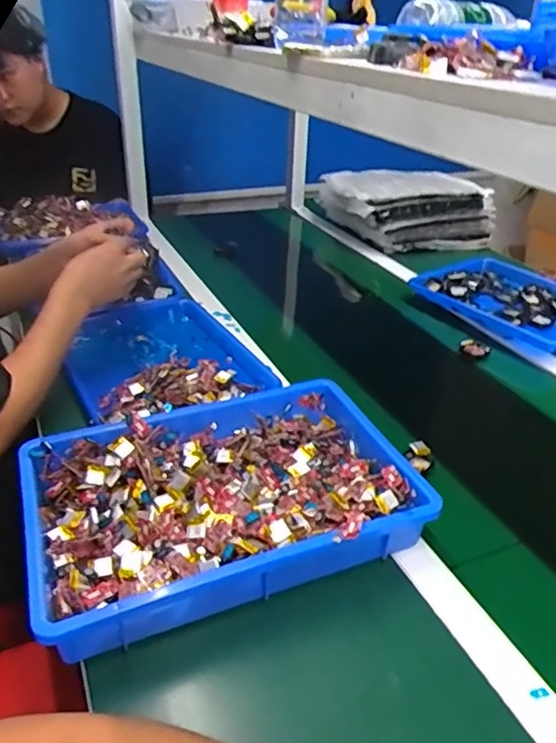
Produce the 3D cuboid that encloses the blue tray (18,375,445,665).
[{"bbox_3d":[-0.052,0.121,0.588,0.375,0.053,0.234,-11,33,-20],"label":"blue tray"}]

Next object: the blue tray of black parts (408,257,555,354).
[{"bbox_3d":[0.440,-0.128,1.083,0.254,0.035,0.318,-16,36,-27],"label":"blue tray of black parts"}]

